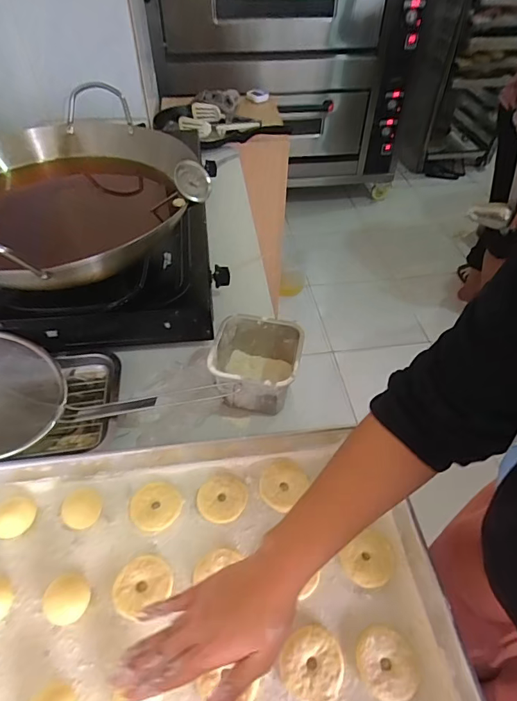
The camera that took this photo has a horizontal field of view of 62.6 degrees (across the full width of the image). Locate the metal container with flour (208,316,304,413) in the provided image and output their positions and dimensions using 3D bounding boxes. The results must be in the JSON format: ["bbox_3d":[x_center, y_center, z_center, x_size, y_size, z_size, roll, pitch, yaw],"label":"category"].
[{"bbox_3d":[-0.004,0.025,0.617,0.114,0.101,0.115,7,48,5],"label":"metal container with flour"}]

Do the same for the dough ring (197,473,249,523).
[{"bbox_3d":[-0.044,0.181,0.526,0.061,0.006,0.057,1,48,-1],"label":"dough ring"}]

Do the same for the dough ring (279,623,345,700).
[{"bbox_3d":[0.053,0.307,0.417,0.058,0.009,0.062,1,48,-1],"label":"dough ring"}]

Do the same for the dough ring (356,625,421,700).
[{"bbox_3d":[0.126,0.305,0.416,0.057,0.010,0.058,1,48,-1],"label":"dough ring"}]

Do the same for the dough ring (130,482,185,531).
[{"bbox_3d":[-0.124,0.188,0.516,0.059,0.009,0.055,1,48,-1],"label":"dough ring"}]

